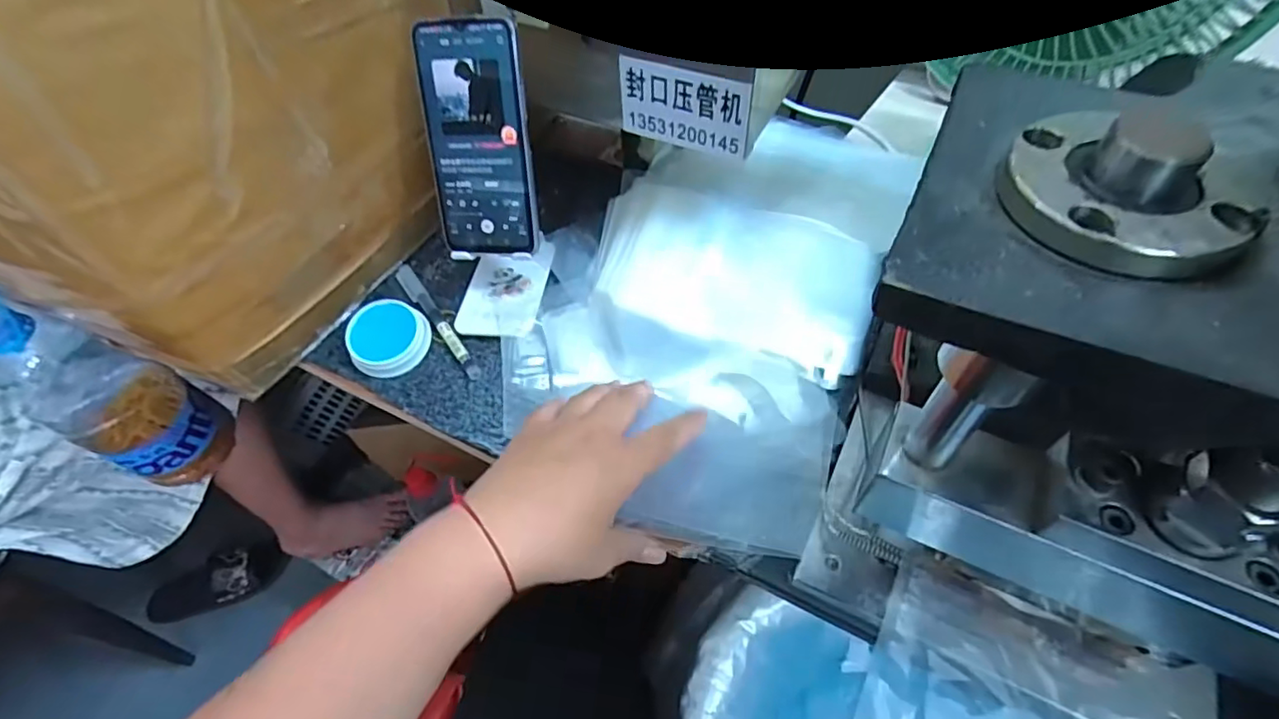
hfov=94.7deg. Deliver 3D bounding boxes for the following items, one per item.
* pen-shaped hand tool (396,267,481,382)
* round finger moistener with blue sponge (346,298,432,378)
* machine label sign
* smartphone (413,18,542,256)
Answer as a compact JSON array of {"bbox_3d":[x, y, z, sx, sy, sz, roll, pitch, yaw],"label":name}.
[{"bbox_3d":[-0.171,-0.035,0.492,0.015,0.010,0.145,-32,59,-18],"label":"pen-shaped hand tool"},{"bbox_3d":[-0.202,-0.017,0.471,0.054,0.030,0.056,-2,54,2],"label":"round finger moistener with blue sponge"},{"bbox_3d":[0.032,-0.184,0.432,0.099,0.056,0.008,18,58,16],"label":"machine label sign"},{"bbox_3d":[-0.118,-0.157,0.435,0.075,0.160,0.008,0,27,4],"label":"smartphone"}]

